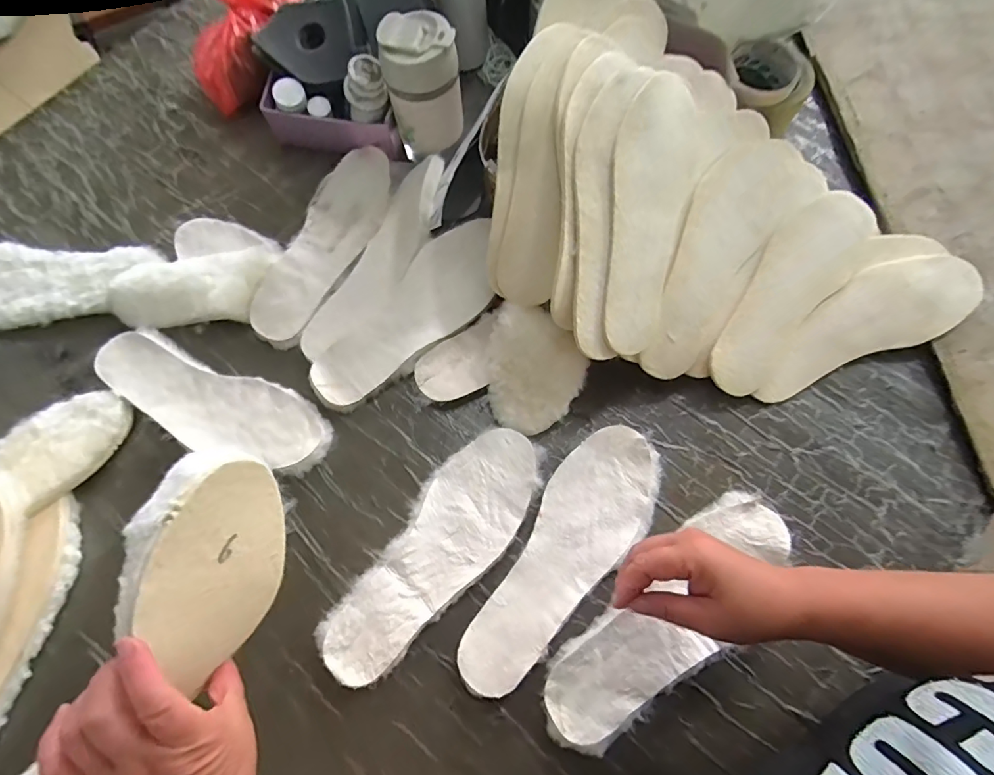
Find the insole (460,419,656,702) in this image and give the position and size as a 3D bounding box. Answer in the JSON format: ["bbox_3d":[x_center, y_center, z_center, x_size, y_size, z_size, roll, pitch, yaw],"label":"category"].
[{"bbox_3d":[0.061,0.157,0.473,0.097,0.012,0.273,40,79,12],"label":"insole"}]

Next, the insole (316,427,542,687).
[{"bbox_3d":[-0.056,0.158,0.479,0.094,0.013,0.268,37,78,11],"label":"insole"}]

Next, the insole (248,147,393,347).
[{"bbox_3d":[-0.207,-0.175,0.590,0.084,0.018,0.268,22,76,8],"label":"insole"}]

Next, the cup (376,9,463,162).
[{"bbox_3d":[-0.081,-0.340,0.569,0.086,0.134,0.074,-16,74,-3],"label":"cup"}]

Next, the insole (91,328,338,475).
[{"bbox_3d":[-0.311,0.015,0.531,0.276,0.007,0.088,23,76,8],"label":"insole"}]

